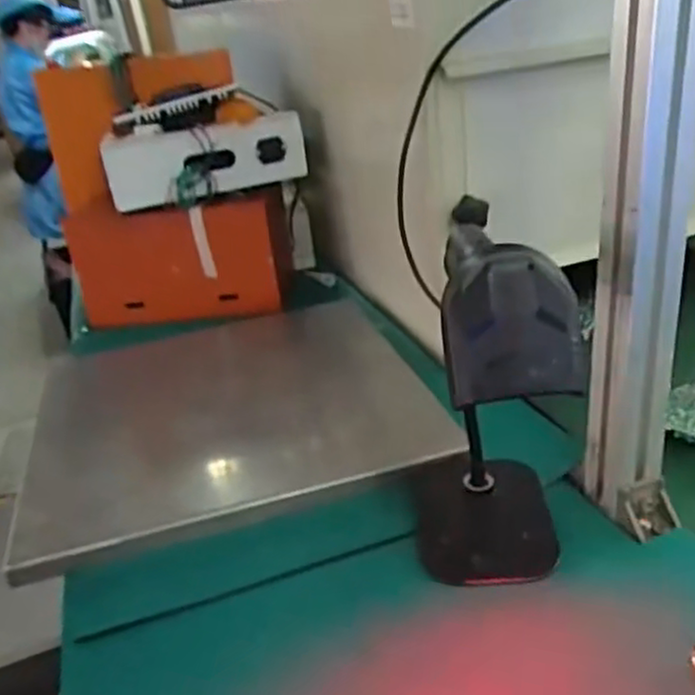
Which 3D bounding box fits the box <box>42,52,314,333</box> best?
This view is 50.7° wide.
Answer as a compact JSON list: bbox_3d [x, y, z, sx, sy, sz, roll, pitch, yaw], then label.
[{"bbox_3d":[-0.241,-0.236,1.064,0.328,0.313,0.290,-14,29,-12],"label":"box"}]

